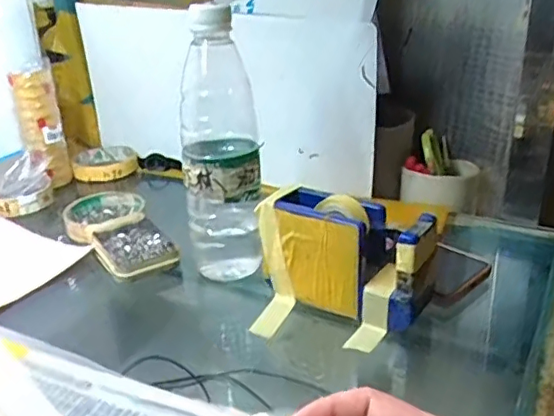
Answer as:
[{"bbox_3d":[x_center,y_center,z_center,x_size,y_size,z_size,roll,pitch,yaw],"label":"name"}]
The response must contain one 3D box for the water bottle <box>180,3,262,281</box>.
[{"bbox_3d":[-0.047,-0.046,0.484,0.059,0.227,0.063,-4,25,-4],"label":"water bottle"}]

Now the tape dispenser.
[{"bbox_3d":[0.052,0.048,0.450,0.136,0.105,0.053,15,30,33],"label":"tape dispenser"}]

